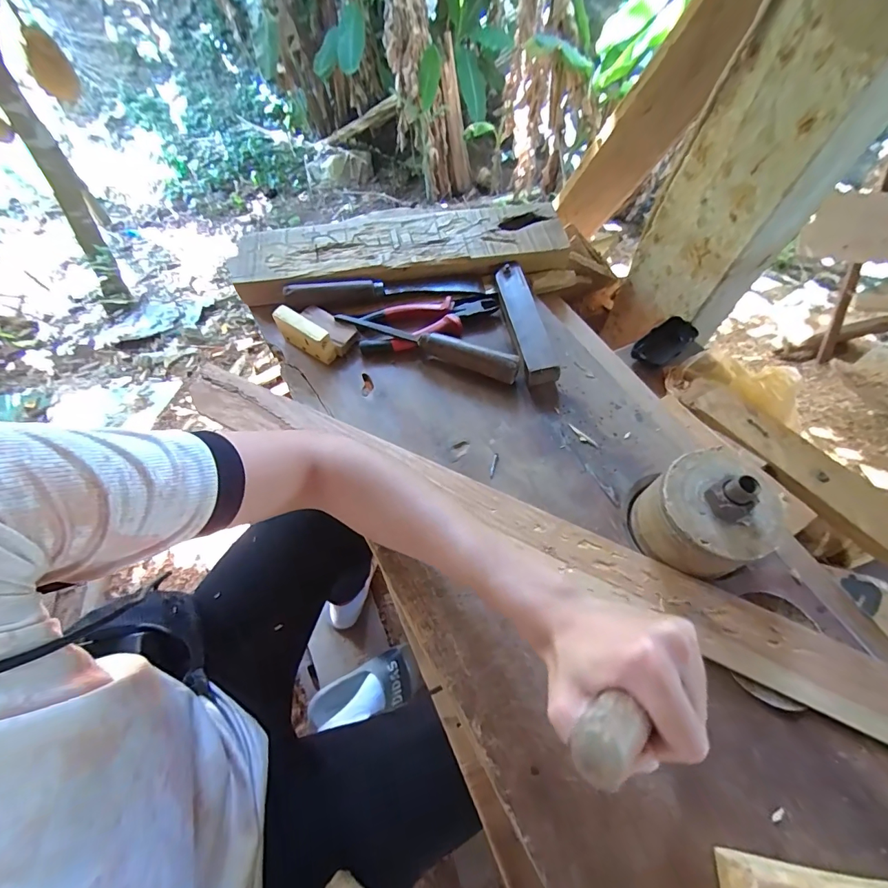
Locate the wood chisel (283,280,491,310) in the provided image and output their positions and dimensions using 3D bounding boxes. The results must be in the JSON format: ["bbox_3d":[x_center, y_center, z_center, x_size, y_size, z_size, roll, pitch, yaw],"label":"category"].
[{"bbox_3d":[-0.076,-0.205,0.572,0.262,0.021,0.029,-6,63,-4],"label":"wood chisel"}]

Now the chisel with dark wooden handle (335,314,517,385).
[{"bbox_3d":[-0.023,-0.125,0.529,0.238,0.026,0.027,18,64,8],"label":"chisel with dark wooden handle"}]

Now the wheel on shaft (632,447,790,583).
[{"bbox_3d":[0.243,0.061,0.388,0.106,0.101,0.099,0,63,-1],"label":"wheel on shaft"}]

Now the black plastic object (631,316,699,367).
[{"bbox_3d":[0.343,-0.157,0.660,0.101,0.021,0.054,-32,67,-16],"label":"black plastic object"}]

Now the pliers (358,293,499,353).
[{"bbox_3d":[-0.017,-0.161,0.563,0.188,0.017,0.071,-11,63,-6],"label":"pliers"}]

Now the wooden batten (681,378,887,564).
[{"bbox_3d":[0.422,0.015,0.532,0.056,0.034,0.295,-24,52,-13],"label":"wooden batten"}]

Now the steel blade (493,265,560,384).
[{"bbox_3d":[0.106,-0.157,0.550,0.048,0.023,0.194,-8,63,-5],"label":"steel blade"}]

